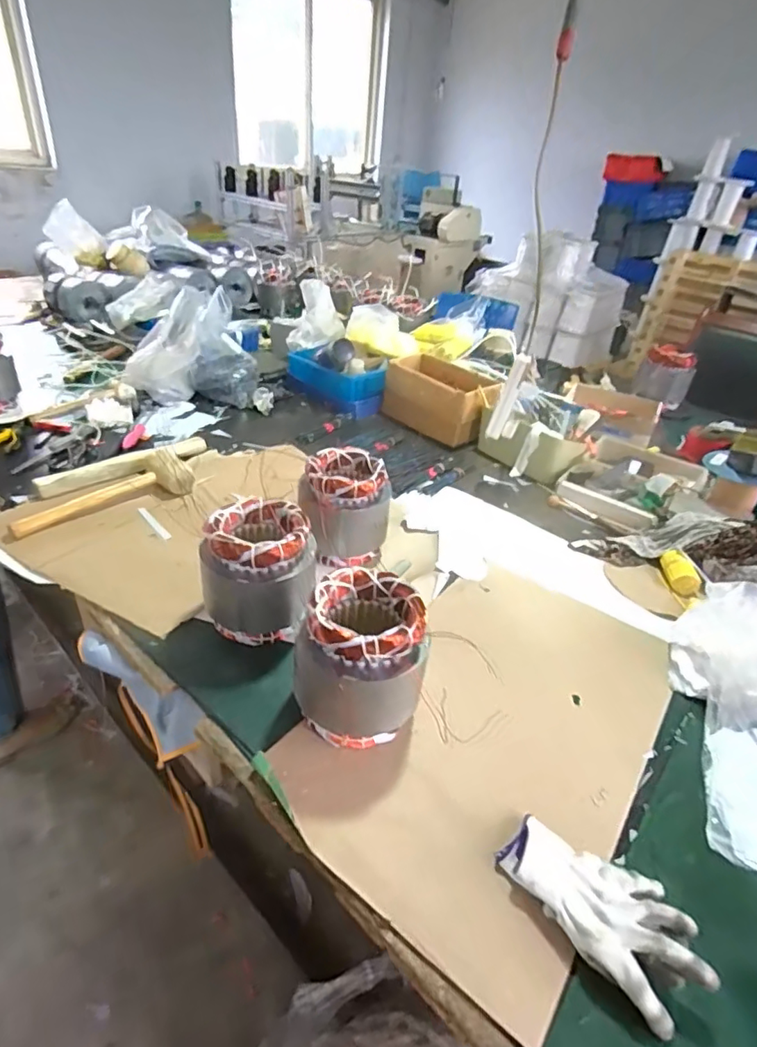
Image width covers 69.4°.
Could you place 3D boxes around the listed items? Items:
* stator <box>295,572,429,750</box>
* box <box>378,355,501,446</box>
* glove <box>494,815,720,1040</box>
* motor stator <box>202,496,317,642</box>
[{"bbox_3d":[-0.015,0.161,0.632,0.126,0.168,0.132,12,35,10],"label":"stator"},{"bbox_3d":[0.148,-0.310,1.353,0.268,0.151,0.128,28,40,29],"label":"box"},{"bbox_3d":[0.202,0.343,0.498,0.089,0.050,0.172,-24,44,-35],"label":"glove"},{"bbox_3d":[-0.159,0.070,0.747,0.133,0.162,0.133,-1,35,-9],"label":"motor stator"}]

